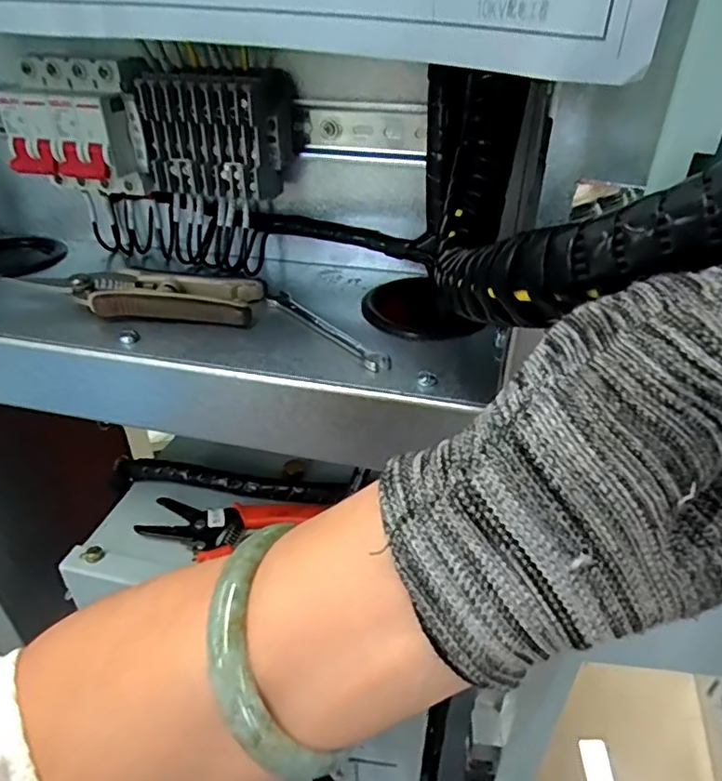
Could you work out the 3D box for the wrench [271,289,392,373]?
[{"bbox_3d":[-0.019,-0.036,0.334,0.018,0.009,0.108,-25,42,-32],"label":"wrench"}]

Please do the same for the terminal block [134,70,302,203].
[{"bbox_3d":[-0.090,-0.162,0.355,0.089,0.071,0.052,9,36,12],"label":"terminal block"}]

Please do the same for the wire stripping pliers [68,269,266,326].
[{"bbox_3d":[-0.122,-0.058,0.349,0.116,0.016,0.041,2,35,3],"label":"wire stripping pliers"}]

